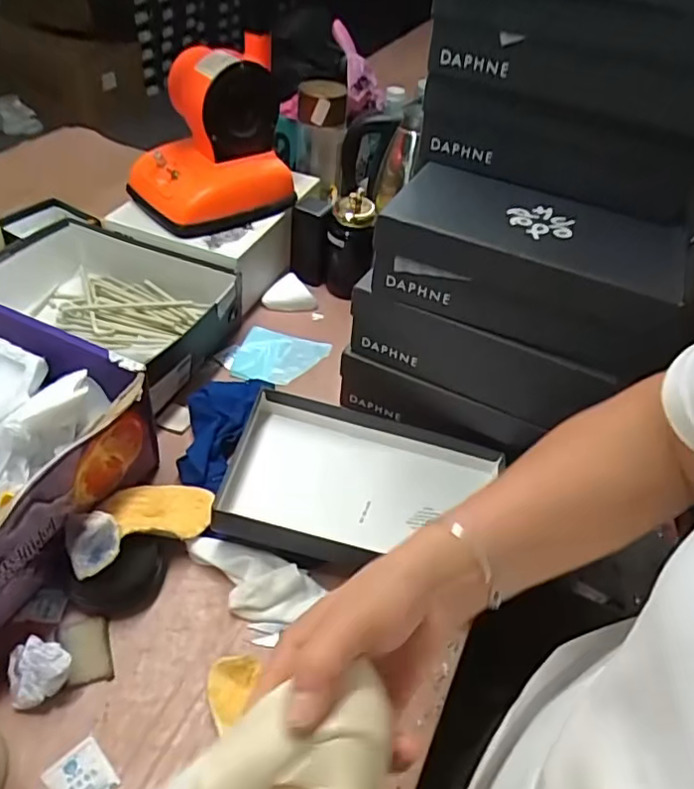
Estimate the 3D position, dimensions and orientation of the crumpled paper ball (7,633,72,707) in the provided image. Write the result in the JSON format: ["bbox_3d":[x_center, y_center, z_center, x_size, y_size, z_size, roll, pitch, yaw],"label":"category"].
[{"bbox_3d":[-0.269,0.241,0.528,0.050,0.037,0.052,4,44,-4],"label":"crumpled paper ball"}]

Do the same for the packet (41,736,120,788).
[{"bbox_3d":[-0.214,0.309,0.487,0.044,0.004,0.050,-31,56,-33],"label":"packet"}]

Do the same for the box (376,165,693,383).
[{"bbox_3d":[0.192,-0.147,0.653,0.289,0.099,0.162,22,46,14],"label":"box"}]

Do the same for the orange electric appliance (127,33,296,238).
[{"bbox_3d":[-0.191,-0.370,0.848,0.230,0.236,0.147,-10,47,-17],"label":"orange electric appliance"}]

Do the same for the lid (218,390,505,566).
[{"bbox_3d":[0.010,0.118,0.724,0.298,0.181,0.057,15,4,-3],"label":"lid"}]

